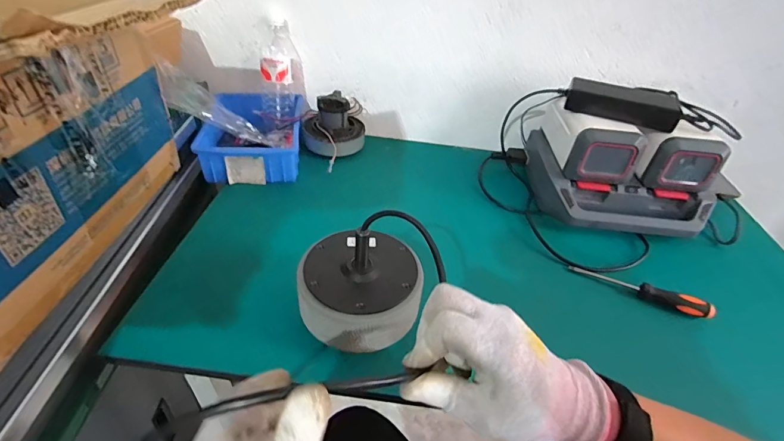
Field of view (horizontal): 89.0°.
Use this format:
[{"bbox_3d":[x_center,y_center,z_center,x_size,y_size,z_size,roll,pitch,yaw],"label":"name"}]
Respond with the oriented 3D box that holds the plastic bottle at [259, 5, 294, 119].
[{"bbox_3d":[-0.228,-0.306,0.794,0.056,0.201,0.052,1,13,-5],"label":"plastic bottle"}]

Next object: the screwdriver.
[{"bbox_3d":[0.366,0.098,0.587,0.189,0.024,0.023,22,41,19],"label":"screwdriver"}]

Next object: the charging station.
[{"bbox_3d":[0.435,-0.120,0.718,0.336,0.167,0.259,10,39,5],"label":"charging station"}]

